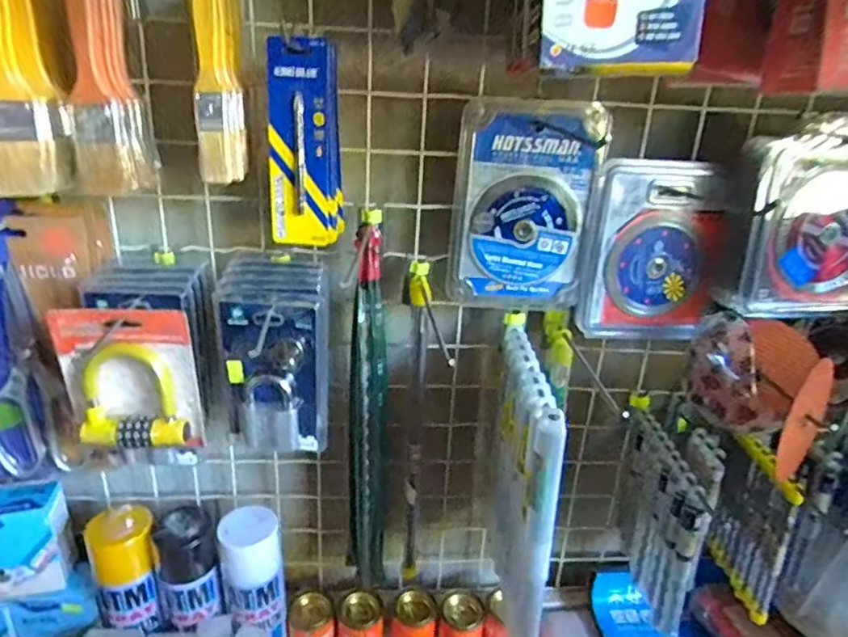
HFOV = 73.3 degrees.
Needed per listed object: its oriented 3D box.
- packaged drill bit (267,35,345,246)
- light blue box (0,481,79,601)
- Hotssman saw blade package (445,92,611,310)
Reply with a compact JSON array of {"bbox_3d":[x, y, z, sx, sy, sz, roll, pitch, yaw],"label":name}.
[{"bbox_3d":[-0.102,-0.149,0.491,0.057,0.164,0.033,1,21,-2],"label":"packaged drill bit"},{"bbox_3d":[-0.441,0.237,0.619,0.099,0.115,0.051,-2,21,-11],"label":"light blue box"},{"bbox_3d":[0.094,-0.105,0.543,0.133,0.196,0.031,3,20,1],"label":"Hotssman saw blade package"}]

